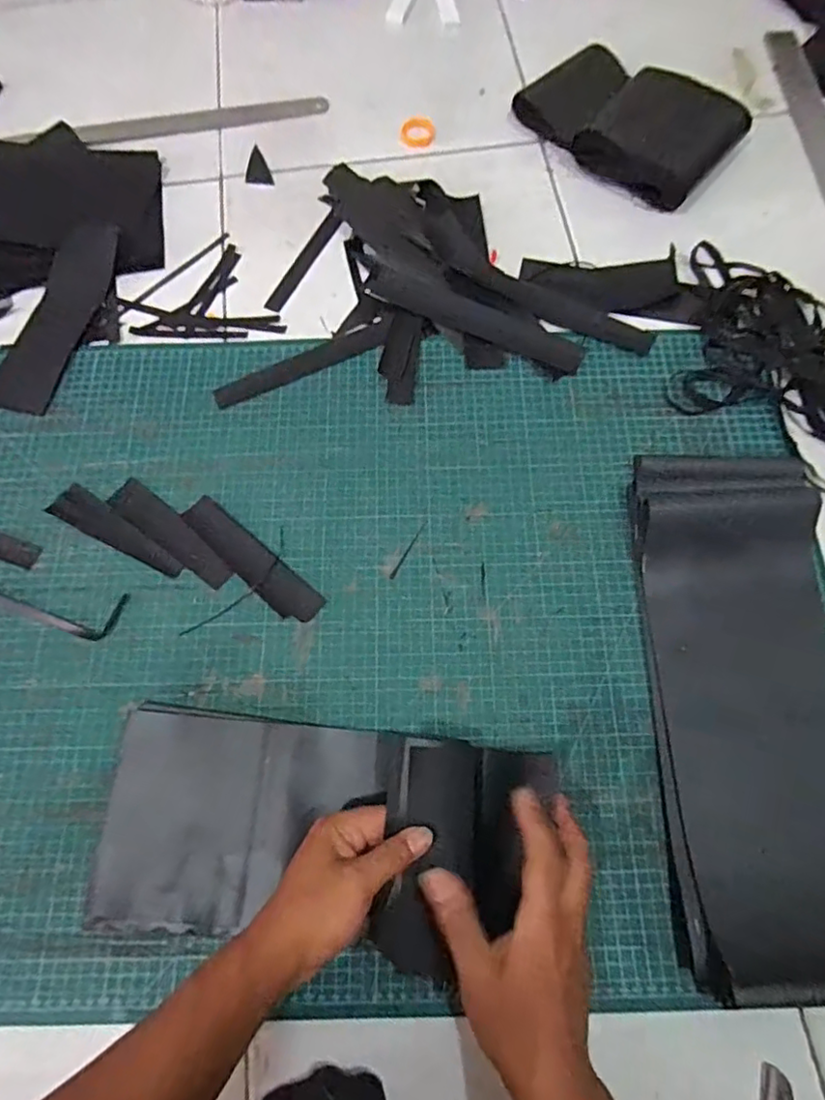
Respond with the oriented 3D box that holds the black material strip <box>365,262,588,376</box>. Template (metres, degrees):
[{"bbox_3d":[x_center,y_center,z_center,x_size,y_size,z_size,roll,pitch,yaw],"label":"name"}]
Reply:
[{"bbox_3d":[0.065,-0.253,0.643,0.248,0.005,0.046,25,72,10],"label":"black material strip"}]

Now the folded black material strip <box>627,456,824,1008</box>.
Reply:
[{"bbox_3d":[0.280,0.109,0.483,0.160,0.044,0.413,0,70,1],"label":"folded black material strip"}]

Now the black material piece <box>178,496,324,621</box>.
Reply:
[{"bbox_3d":[-0.150,0.008,0.550,0.164,0.004,0.036,40,76,14],"label":"black material piece"}]

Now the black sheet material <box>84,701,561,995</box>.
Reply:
[{"bbox_3d":[-0.070,0.217,0.453,0.345,0.060,0.171,1,70,5],"label":"black sheet material"}]

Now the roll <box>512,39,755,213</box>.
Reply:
[{"bbox_3d":[0.258,-0.519,0.709,0.195,0.051,0.248,-43,75,-13],"label":"roll"}]

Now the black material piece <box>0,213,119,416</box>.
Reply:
[{"bbox_3d":[-0.385,-0.263,0.654,0.069,0.006,0.249,13,72,3],"label":"black material piece"}]

